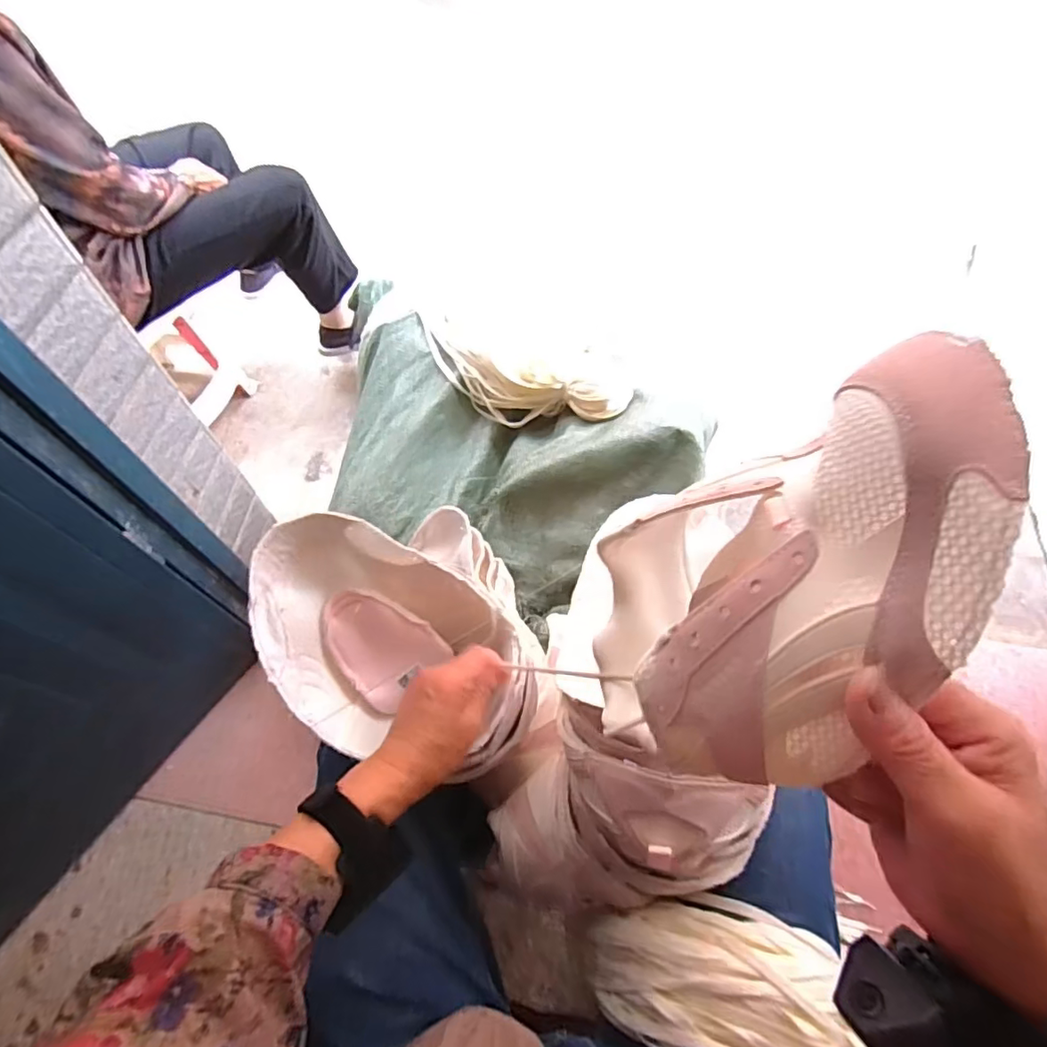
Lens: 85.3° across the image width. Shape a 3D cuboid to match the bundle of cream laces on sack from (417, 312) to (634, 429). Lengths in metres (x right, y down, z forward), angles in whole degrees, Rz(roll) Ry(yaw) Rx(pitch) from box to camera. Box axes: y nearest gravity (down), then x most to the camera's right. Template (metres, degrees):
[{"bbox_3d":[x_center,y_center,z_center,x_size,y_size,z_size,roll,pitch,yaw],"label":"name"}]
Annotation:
[{"bbox_3d":[0.000,-0.236,0.858,0.322,0.095,0.157,7,62,1],"label":"bundle of cream laces on sack"}]

